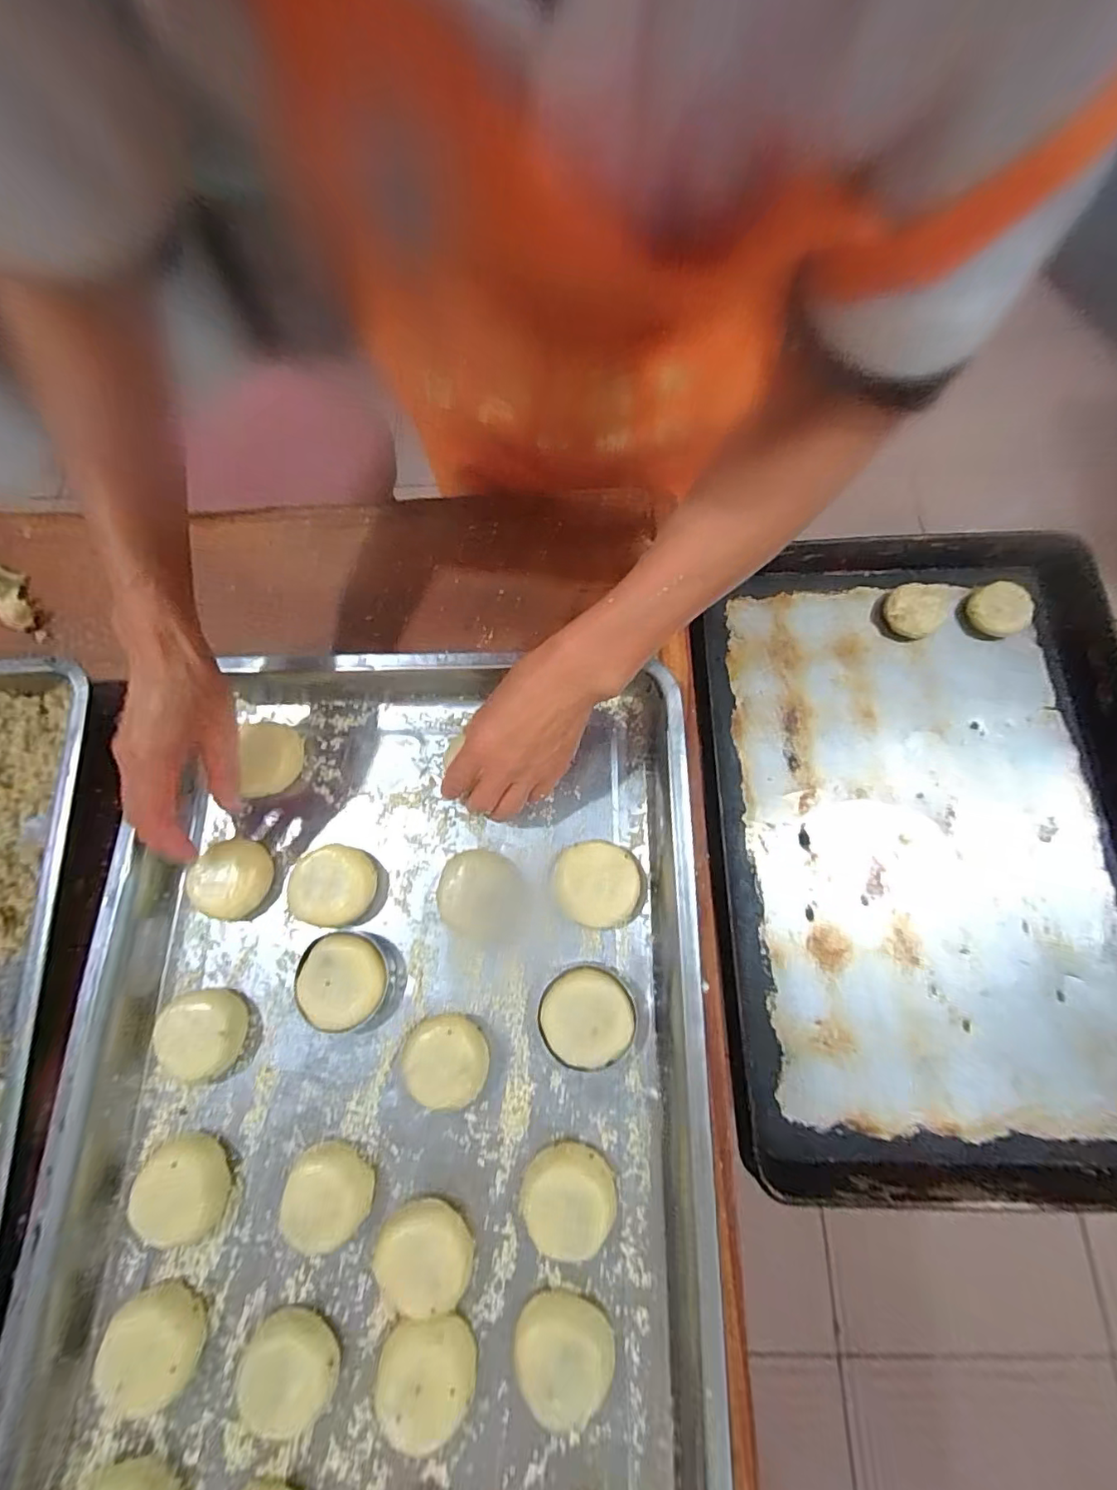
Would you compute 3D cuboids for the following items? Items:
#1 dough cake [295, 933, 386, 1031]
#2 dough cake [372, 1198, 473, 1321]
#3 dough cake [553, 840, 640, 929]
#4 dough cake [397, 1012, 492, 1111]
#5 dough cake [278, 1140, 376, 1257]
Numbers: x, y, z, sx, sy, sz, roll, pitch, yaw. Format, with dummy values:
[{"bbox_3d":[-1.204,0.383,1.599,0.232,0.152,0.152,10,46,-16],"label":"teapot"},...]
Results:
[{"bbox_3d":[-0.146,0.160,0.375,0.052,0.023,0.058,-8,73,0],"label":"dough cake"},{"bbox_3d":[-0.079,0.301,0.326,0.055,0.019,0.046,6,73,4],"label":"dough cake"},{"bbox_3d":[0.028,0.099,0.396,0.057,0.009,0.057,2,73,3],"label":"dough cake"},{"bbox_3d":[-0.072,0.203,0.357,0.054,0.020,0.050,-1,73,2],"label":"dough cake"},{"bbox_3d":[-0.144,0.279,0.341,0.052,0.021,0.046,39,78,13],"label":"dough cake"}]

